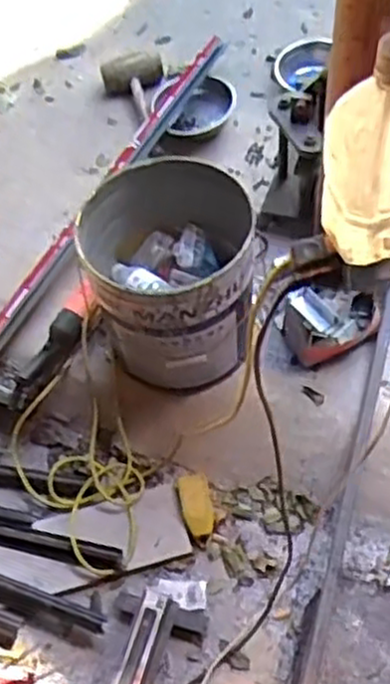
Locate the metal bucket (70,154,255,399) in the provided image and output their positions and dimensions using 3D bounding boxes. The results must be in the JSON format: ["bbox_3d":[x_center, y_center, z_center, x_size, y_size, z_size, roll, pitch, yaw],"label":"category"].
[{"bbox_3d":[-0.038,-0.108,1.372,0.279,0.325,0.300,-2,61,5],"label":"metal bucket"}]

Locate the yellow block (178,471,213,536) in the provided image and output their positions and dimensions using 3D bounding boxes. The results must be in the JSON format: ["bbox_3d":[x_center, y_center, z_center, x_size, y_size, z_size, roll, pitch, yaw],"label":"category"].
[{"bbox_3d":[0.003,0.292,1.363,0.053,0.030,0.110,-12,61,-1],"label":"yellow block"}]

